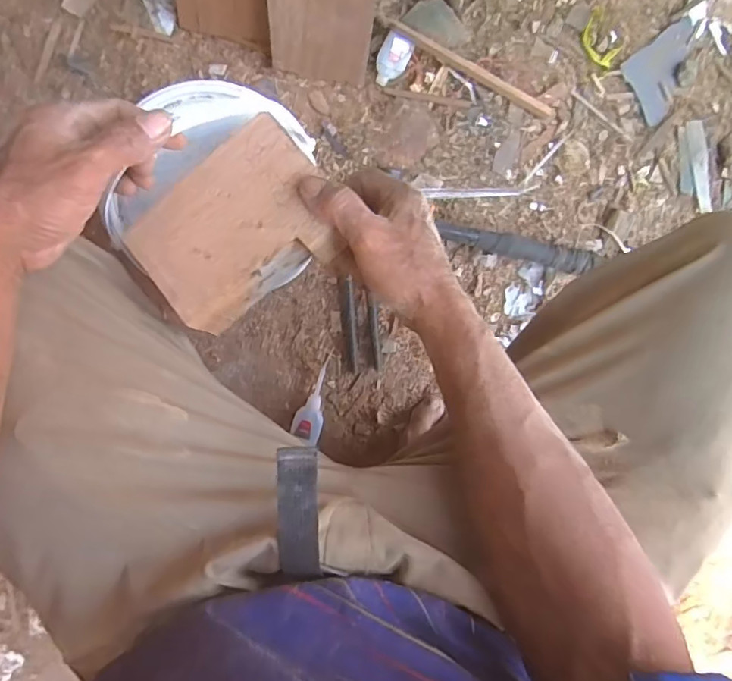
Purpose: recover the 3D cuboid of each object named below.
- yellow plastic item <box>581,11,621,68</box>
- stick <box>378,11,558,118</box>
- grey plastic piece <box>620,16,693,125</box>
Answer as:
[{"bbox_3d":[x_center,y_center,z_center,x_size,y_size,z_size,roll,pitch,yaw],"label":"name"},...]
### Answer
[{"bbox_3d":[0.276,-0.354,0.634,0.031,0.020,0.063,-31,96,-1],"label":"yellow plastic item"},{"bbox_3d":[0.119,-0.320,0.623,0.233,0.015,0.019,27,92,-6],"label":"stick"},{"bbox_3d":[0.369,-0.328,0.650,0.097,0.014,0.081,-39,96,0],"label":"grey plastic piece"}]

